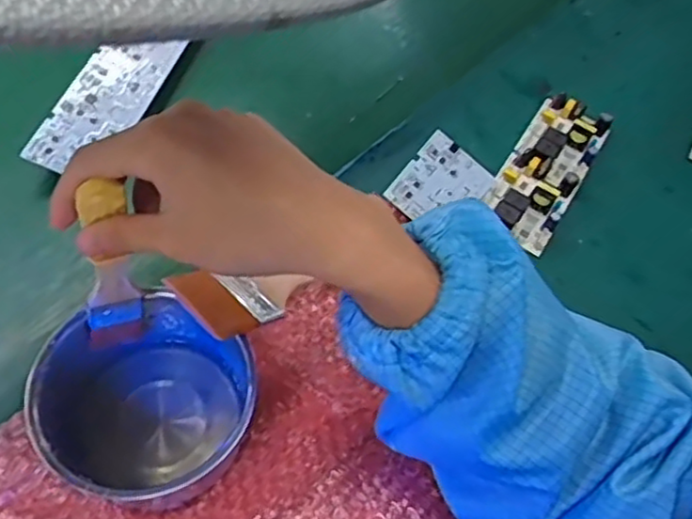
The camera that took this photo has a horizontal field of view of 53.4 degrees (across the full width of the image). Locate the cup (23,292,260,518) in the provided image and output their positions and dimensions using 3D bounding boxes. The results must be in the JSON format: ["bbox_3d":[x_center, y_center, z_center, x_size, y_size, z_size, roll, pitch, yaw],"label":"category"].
[{"bbox_3d":[-0.118,0.083,0.414,0.124,0.068,0.114,3,59,-4],"label":"cup"}]

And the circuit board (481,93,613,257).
[{"bbox_3d":[0.169,-0.079,0.577,0.061,0.024,0.149,28,59,18],"label":"circuit board"}]

